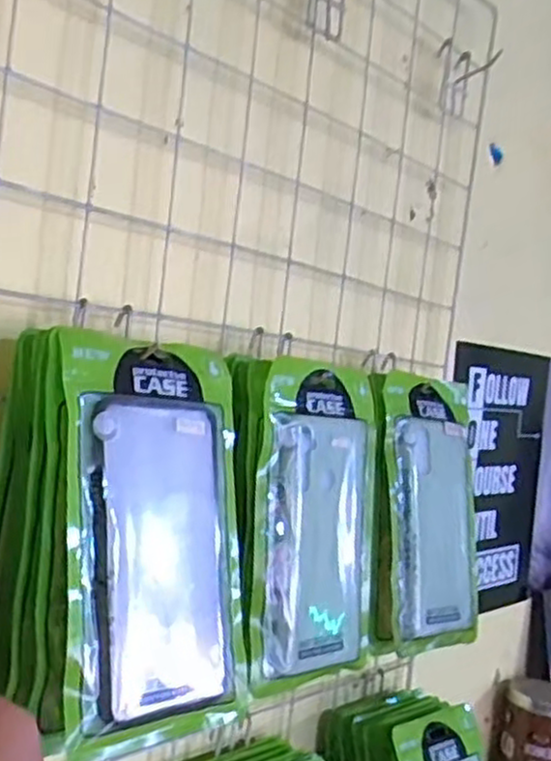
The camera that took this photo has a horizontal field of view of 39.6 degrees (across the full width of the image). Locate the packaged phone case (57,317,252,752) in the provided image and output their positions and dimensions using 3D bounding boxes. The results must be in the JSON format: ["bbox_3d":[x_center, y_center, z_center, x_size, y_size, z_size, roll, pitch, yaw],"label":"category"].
[{"bbox_3d":[-0.062,0.080,0.410,0.108,0.207,0.011,6,-13,-44],"label":"packaged phone case"}]

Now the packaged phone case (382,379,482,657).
[{"bbox_3d":[0.127,0.102,0.609,0.113,0.211,0.016,9,-12,-37],"label":"packaged phone case"}]

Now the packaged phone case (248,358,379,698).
[{"bbox_3d":[0.032,0.093,0.515,0.116,0.210,0.012,4,-6,-41],"label":"packaged phone case"}]

